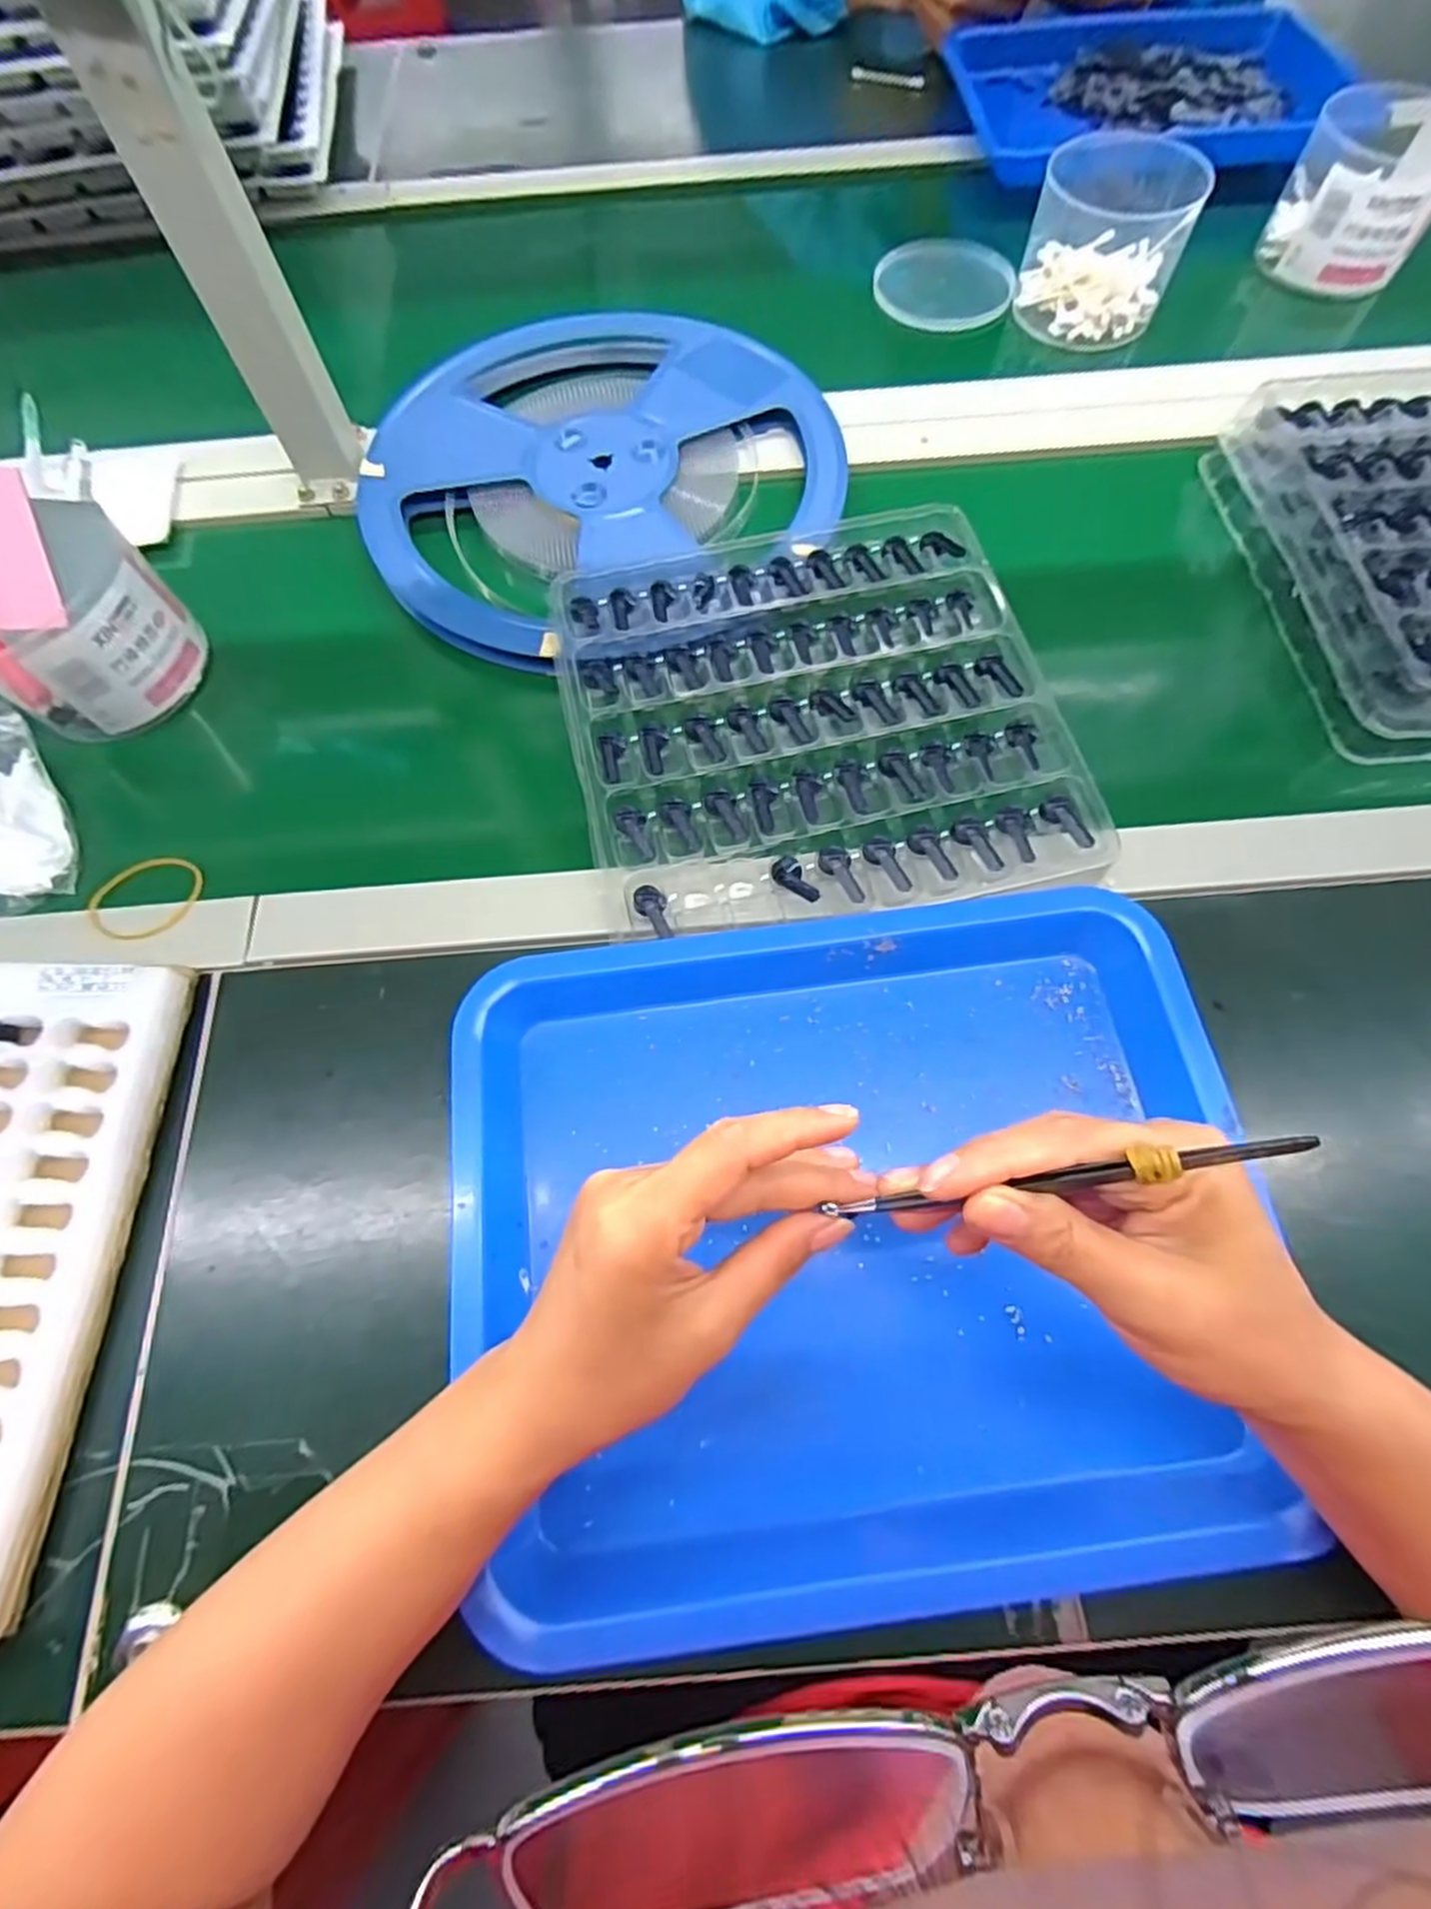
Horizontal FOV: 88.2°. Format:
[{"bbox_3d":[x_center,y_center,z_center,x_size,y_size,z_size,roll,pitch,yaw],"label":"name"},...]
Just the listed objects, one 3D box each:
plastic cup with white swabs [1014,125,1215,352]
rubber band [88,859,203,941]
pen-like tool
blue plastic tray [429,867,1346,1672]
[{"bbox_3d":[0.287,-0.525,0.542,0.105,0.090,0.096,-1,68,2],"label":"plastic cup with white swabs"},{"bbox_3d":[-0.314,-0.031,0.404,0.068,0.007,0.052,6,62,11],"label":"rubber band"},{"bbox_3d":[0.099,0.066,0.217,0.129,0.008,0.006,-18,71,25],"label":"pen-like tool"},{"bbox_3d":[0.060,0.114,0.312,0.325,0.038,0.276,-10,68,-2],"label":"blue plastic tray"}]

